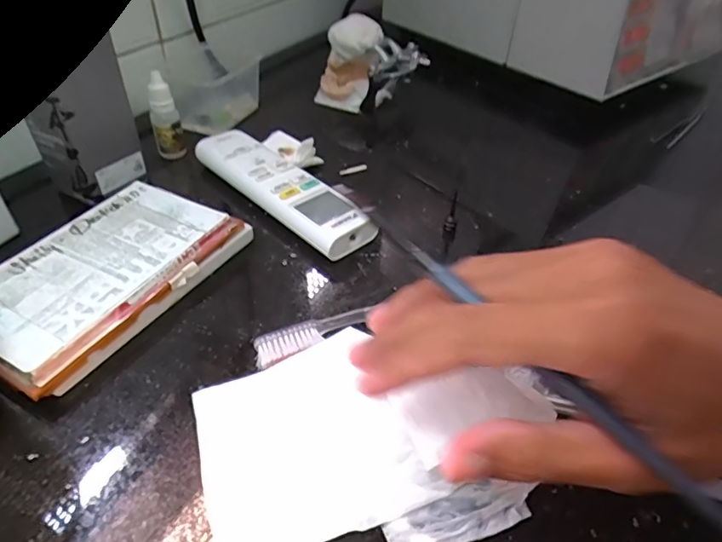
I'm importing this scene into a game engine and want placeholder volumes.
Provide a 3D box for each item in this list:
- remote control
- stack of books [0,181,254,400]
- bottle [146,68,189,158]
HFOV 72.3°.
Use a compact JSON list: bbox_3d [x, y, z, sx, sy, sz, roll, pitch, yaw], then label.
[{"bbox_3d":[-0.063,-0.063,0.378,0.048,0.024,0.173,-29,50,-30],"label":"remote control"},{"bbox_3d":[-0.155,0.001,0.300,0.093,0.026,0.151,21,45,21],"label":"stack of books"},{"bbox_3d":[-0.176,-0.139,0.443,0.019,0.072,0.019,28,47,27],"label":"bottle"}]

